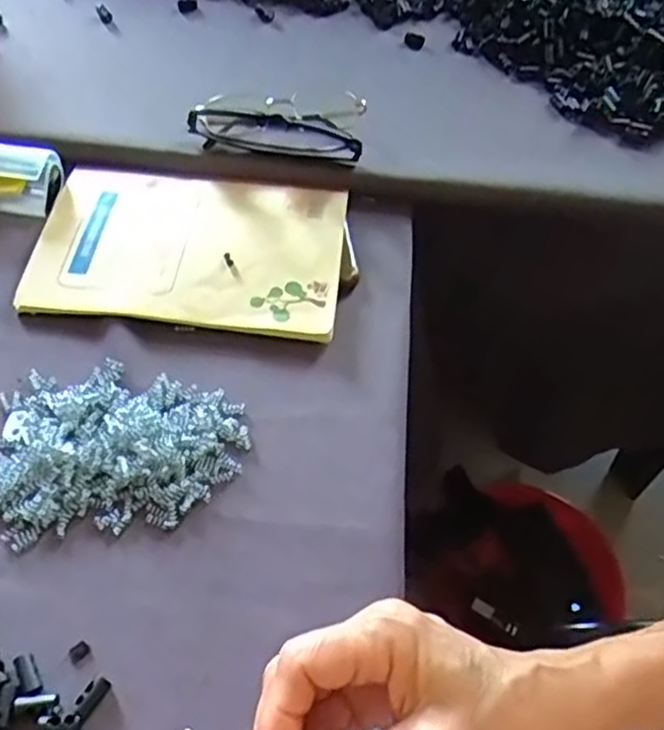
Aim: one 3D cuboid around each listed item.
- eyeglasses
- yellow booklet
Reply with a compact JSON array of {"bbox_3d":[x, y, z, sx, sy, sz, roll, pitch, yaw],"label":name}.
[{"bbox_3d":[-0.040,-0.190,0.535,0.130,0.032,0.071,9,55,3],"label":"eyeglasses"},{"bbox_3d":[-0.097,-0.089,0.483,0.206,0.013,0.147,6,55,1],"label":"yellow booklet"}]

